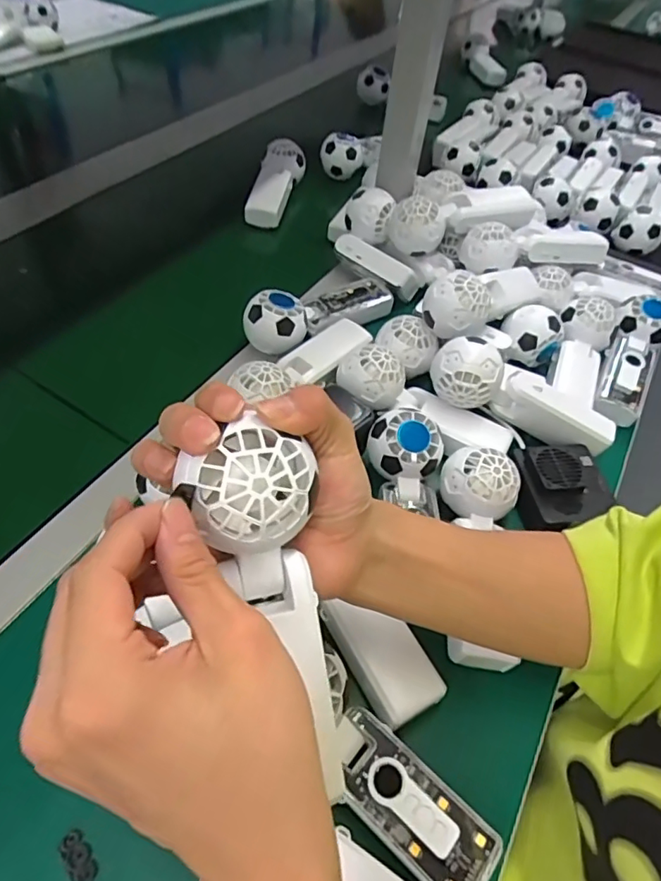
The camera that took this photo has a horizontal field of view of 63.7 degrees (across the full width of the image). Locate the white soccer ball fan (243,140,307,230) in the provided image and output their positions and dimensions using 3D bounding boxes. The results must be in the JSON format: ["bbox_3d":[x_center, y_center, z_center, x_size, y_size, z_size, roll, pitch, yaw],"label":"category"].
[{"bbox_3d":[-0.077,-0.363,0.761,0.064,0.058,0.167,7,51,0],"label":"white soccer ball fan"}]

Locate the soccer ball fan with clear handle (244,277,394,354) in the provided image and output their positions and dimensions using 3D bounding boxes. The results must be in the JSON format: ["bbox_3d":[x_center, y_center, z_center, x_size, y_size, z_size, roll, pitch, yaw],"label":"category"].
[{"bbox_3d":[-0.006,-0.137,0.569,0.175,0.048,0.061,-25,56,-33],"label":"soccer ball fan with clear handle"}]

